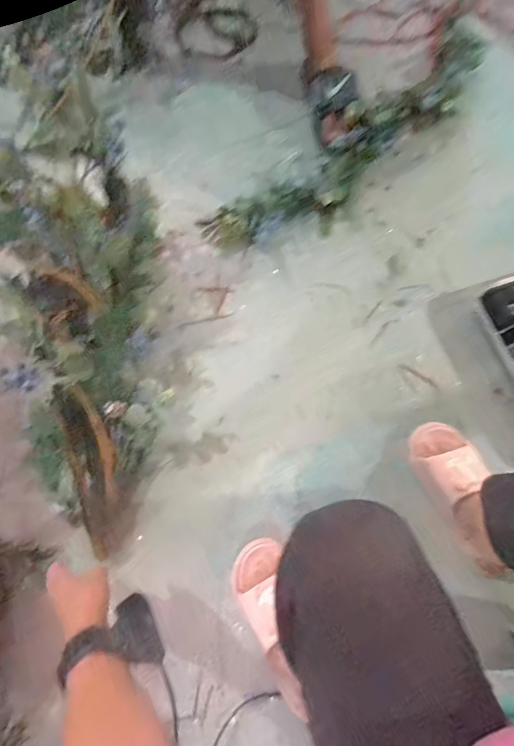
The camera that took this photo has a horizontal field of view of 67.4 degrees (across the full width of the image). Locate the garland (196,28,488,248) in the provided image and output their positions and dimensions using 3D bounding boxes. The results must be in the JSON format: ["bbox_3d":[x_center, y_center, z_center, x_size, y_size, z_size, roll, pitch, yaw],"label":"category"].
[{"bbox_3d":[0.248,-0.505,0.810,0.858,0.102,0.151,-42,79,-11],"label":"garland"}]

